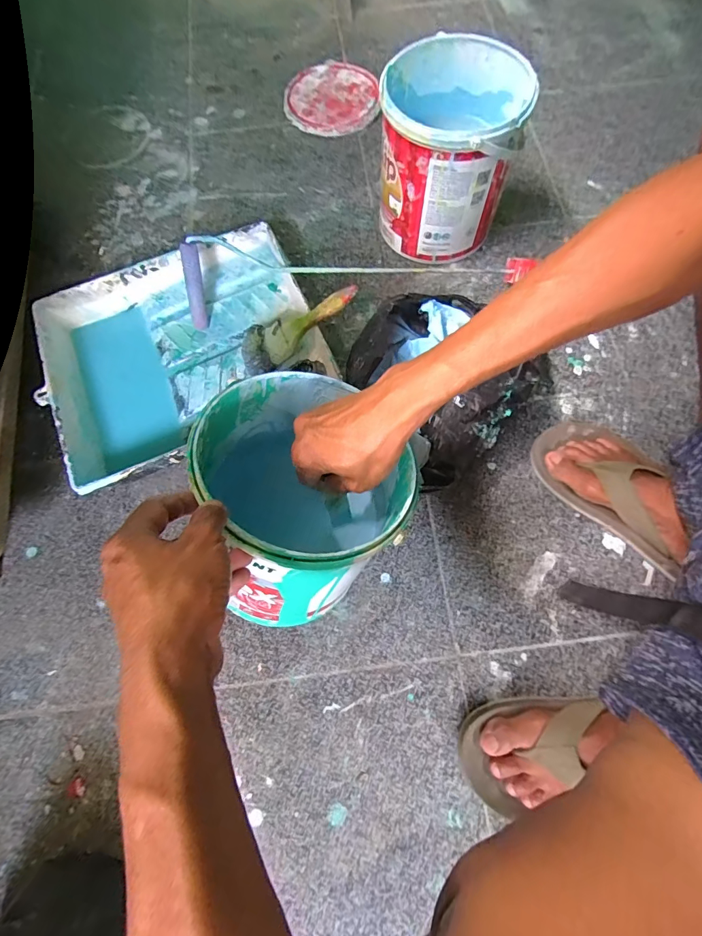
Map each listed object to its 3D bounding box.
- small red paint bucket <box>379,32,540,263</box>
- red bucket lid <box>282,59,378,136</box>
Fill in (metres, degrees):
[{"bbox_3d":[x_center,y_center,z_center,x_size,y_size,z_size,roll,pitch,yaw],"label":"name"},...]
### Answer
[{"bbox_3d":[0.131,-0.427,0.572,0.169,0.188,0.175,-1,72,2],"label":"small red paint bucket"},{"bbox_3d":[-0.035,-0.691,0.758,0.169,0.017,0.183,-1,72,2],"label":"red bucket lid"}]

